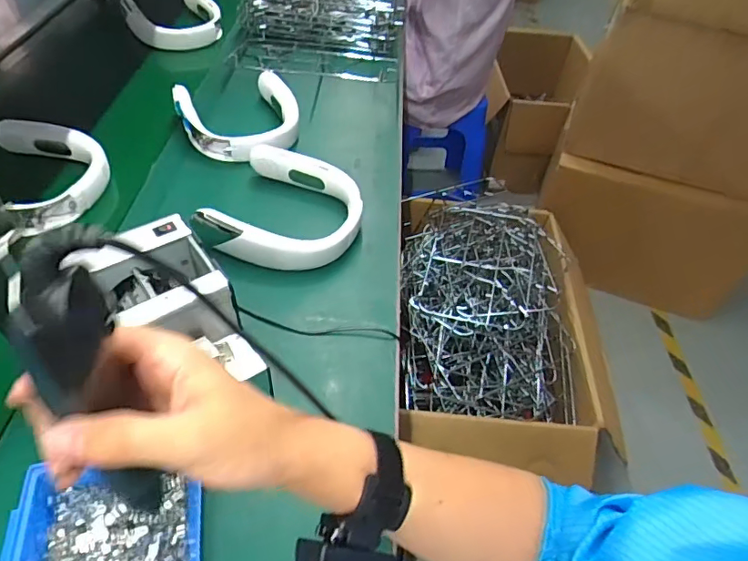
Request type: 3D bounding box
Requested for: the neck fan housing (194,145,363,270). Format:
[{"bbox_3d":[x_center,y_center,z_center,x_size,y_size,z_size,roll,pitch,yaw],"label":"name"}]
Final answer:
[{"bbox_3d":[-0.118,-0.093,0.706,0.193,0.057,0.191,19,48,10],"label":"neck fan housing"}]

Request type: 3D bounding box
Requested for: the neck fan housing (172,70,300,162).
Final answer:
[{"bbox_3d":[-0.220,-0.269,0.857,0.191,0.049,0.223,-17,52,-22],"label":"neck fan housing"}]

